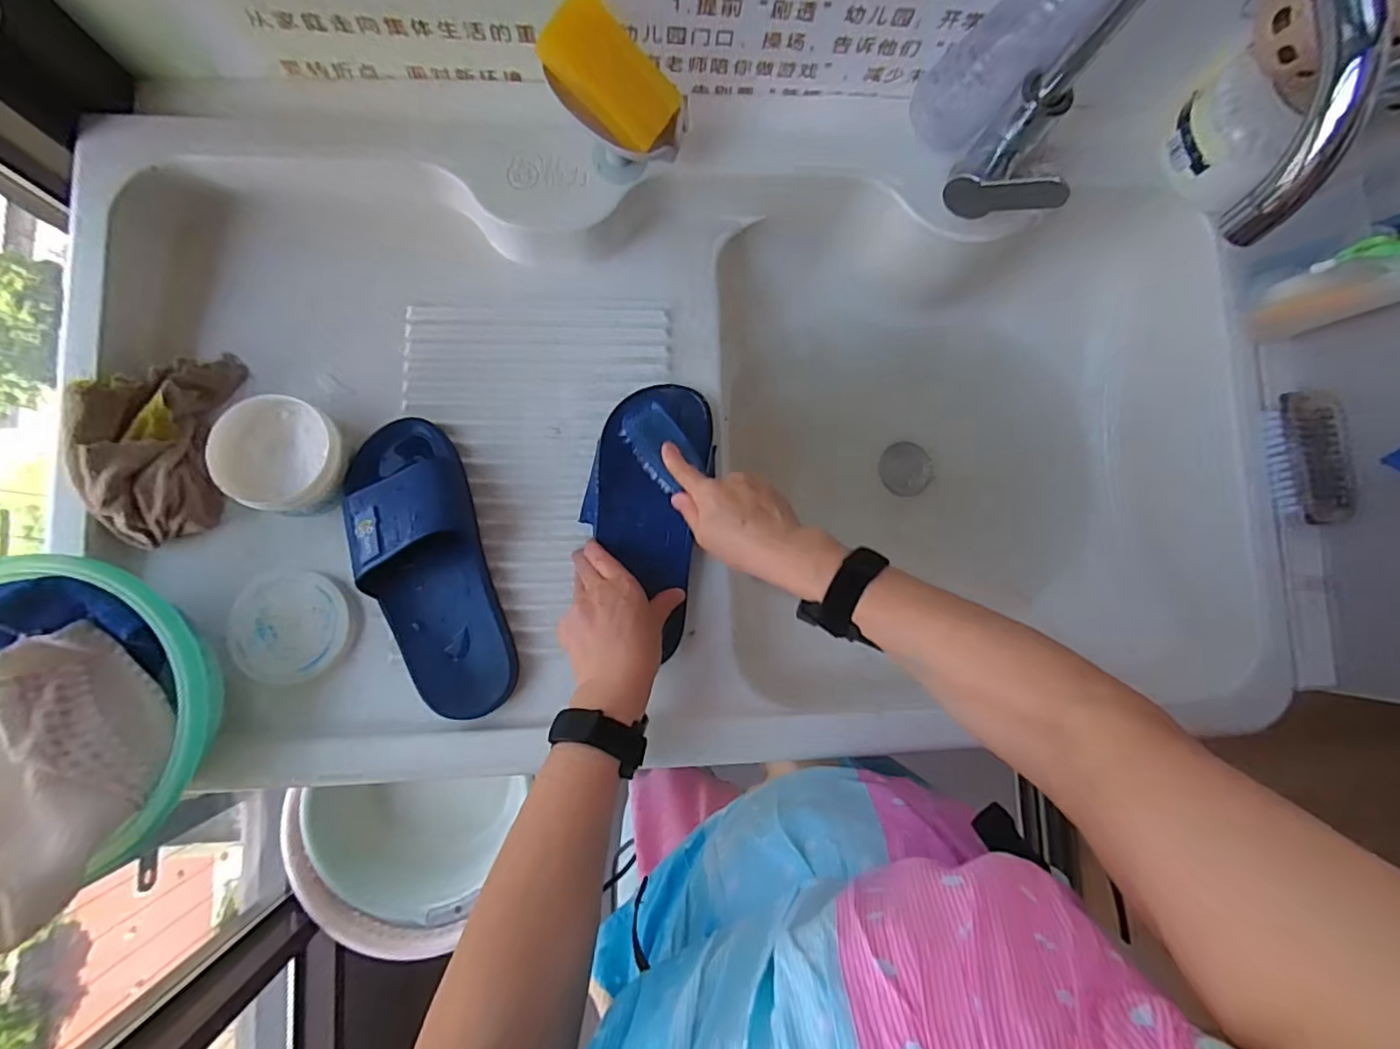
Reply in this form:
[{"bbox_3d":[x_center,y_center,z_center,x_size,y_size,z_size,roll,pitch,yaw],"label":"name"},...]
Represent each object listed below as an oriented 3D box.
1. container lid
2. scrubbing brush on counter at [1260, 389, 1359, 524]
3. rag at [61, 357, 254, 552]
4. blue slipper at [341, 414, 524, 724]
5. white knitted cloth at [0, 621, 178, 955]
[{"bbox_3d":[-0.350,0.086,0.504,0.096,0.023,0.091,0,85,-5],"label":"container lid"},{"bbox_3d":[0.592,-0.066,0.571,0.063,0.039,0.126,-4,85,-5],"label":"scrubbing brush on counter"},{"bbox_3d":[-0.463,-0.070,0.506,0.085,0.072,0.165,-2,85,-5],"label":"rag"},{"bbox_3d":[-0.232,0.036,0.505,0.091,0.085,0.255,-18,86,-6],"label":"blue slipper"},{"bbox_3d":[-0.447,0.171,0.398,0.124,0.071,0.171,-33,88,-7],"label":"white knitted cloth"}]

